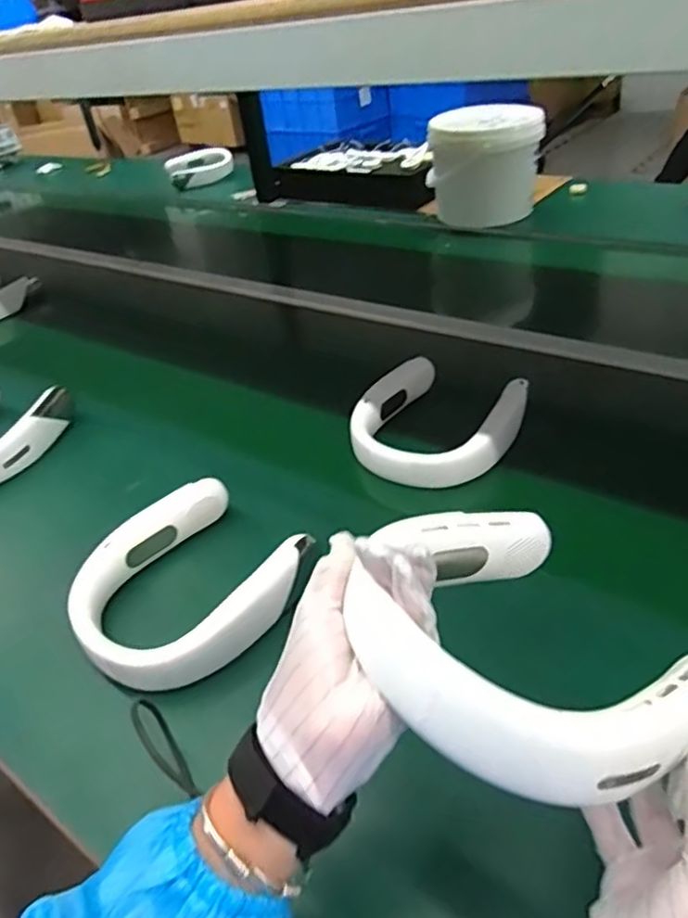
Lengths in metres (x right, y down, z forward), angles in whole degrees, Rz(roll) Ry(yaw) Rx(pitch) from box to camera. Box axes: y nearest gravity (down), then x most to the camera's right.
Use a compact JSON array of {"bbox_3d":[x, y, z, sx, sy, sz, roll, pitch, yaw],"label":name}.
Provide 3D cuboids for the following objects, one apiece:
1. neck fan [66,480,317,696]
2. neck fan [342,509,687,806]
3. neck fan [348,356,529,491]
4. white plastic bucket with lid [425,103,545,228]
[{"bbox_3d":[-0.147,0.118,0.601,0.201,0.061,0.194,-29,42,-25],"label":"neck fan"},{"bbox_3d":[0.099,0.096,0.361,0.181,0.040,0.178,0,27,-33],"label":"neck fan"},{"bbox_3d":[0.108,-0.042,0.764,0.182,0.056,0.188,16,43,28],"label":"neck fan"},{"bbox_3d":[0.301,-0.623,1.396,0.227,0.236,0.226,0,38,11],"label":"white plastic bucket with lid"}]

